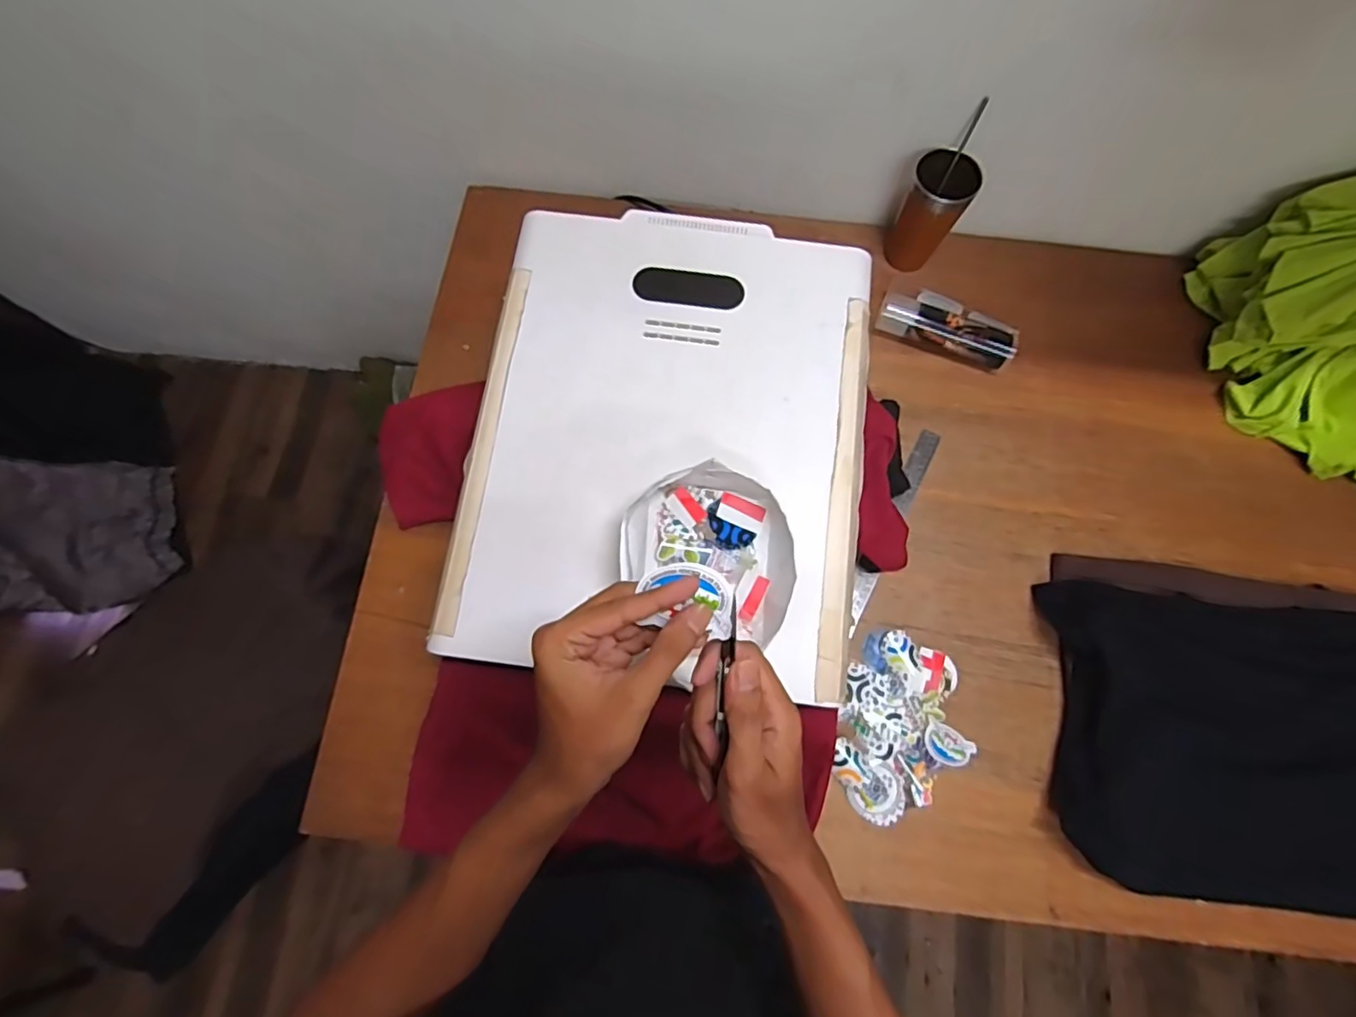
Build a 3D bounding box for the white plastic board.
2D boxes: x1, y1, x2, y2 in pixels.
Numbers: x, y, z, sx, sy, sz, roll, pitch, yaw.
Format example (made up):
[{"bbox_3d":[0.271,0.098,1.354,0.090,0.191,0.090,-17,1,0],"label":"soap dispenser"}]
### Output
[{"bbox_3d":[-0.006,-0.084,0.621,0.396,0.028,0.491,7,75,0],"label":"white plastic board"}]

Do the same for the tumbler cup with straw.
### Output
[{"bbox_3d":[0.343,-0.413,0.796,0.081,0.175,0.106,30,76,6],"label":"tumbler cup with straw"}]

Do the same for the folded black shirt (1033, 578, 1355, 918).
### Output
[{"bbox_3d":[0.697,0.278,0.689,0.524,0.029,0.331,5,79,5],"label":"folded black shirt"}]

